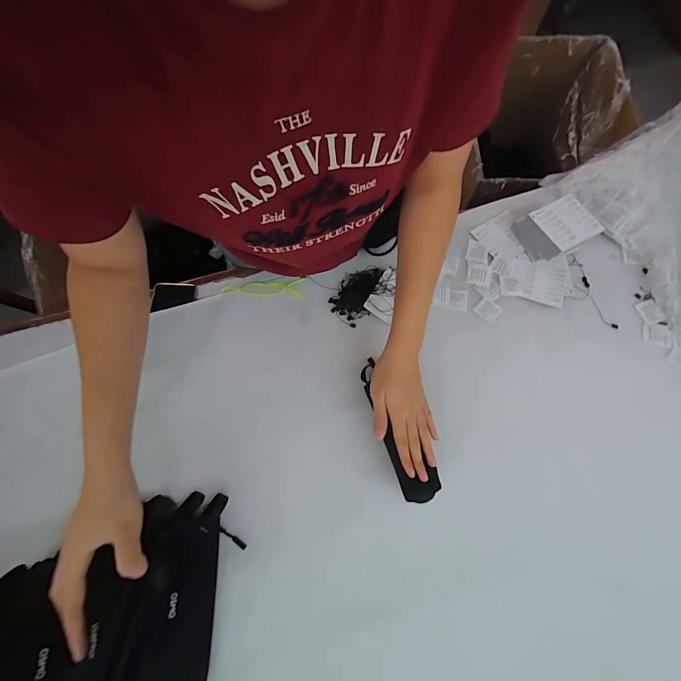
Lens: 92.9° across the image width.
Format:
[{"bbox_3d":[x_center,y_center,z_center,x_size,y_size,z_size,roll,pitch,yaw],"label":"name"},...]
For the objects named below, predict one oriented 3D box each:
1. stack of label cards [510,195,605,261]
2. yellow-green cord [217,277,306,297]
[{"bbox_3d":[0.388,-0.203,0.589,0.105,0.056,0.100,-26,74,-8],"label":"stack of label cards"},{"bbox_3d":[-0.143,-0.099,0.592,0.146,0.016,0.033,2,72,1],"label":"yellow-green cord"}]

